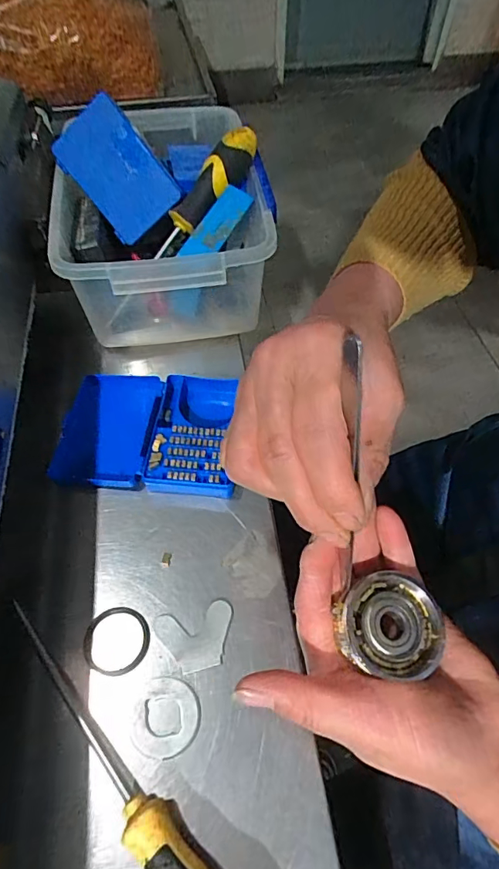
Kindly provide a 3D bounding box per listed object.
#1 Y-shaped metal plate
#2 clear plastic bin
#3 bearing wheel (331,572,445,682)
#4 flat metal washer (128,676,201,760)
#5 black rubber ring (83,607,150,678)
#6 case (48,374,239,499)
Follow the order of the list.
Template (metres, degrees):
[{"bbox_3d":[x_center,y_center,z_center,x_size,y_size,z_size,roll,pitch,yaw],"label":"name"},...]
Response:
[{"bbox_3d":[-0.034,0.131,0.305,0.049,0.004,0.038,-12,57,-9],"label":"Y-shaped metal plate"},{"bbox_3d":[-0.084,-0.200,0.469,0.180,0.121,0.255,-8,56,-7],"label":"clear plastic bin"},{"bbox_3d":[0.066,0.091,0.226,0.047,0.011,0.043,-9,56,-8],"label":"bearing wheel"},{"bbox_3d":[-0.050,0.167,0.279,0.041,0.004,0.041,1,56,-1],"label":"flat metal washer"},{"bbox_3d":[-0.086,0.132,0.303,0.042,0.004,0.040,1,56,-1],"label":"black rubber ring"},{"bbox_3d":[-0.089,-0.006,0.386,0.157,0.025,0.115,7,56,4],"label":"case"}]

